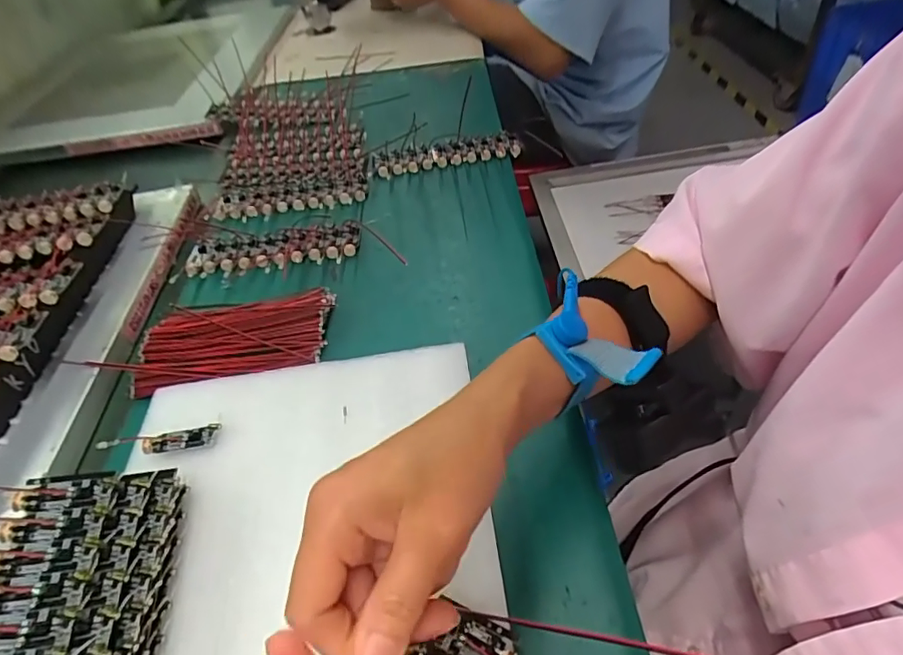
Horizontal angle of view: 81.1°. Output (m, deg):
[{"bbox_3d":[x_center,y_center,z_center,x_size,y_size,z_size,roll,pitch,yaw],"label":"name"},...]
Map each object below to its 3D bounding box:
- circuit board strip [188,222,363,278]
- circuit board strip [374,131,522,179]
[{"bbox_3d":[-0.161,-0.073,0.479,0.151,0.010,0.052,-11,45,0],"label":"circuit board strip"},{"bbox_3d":[-0.004,-0.189,0.569,0.156,0.015,0.053,-10,45,0],"label":"circuit board strip"}]

